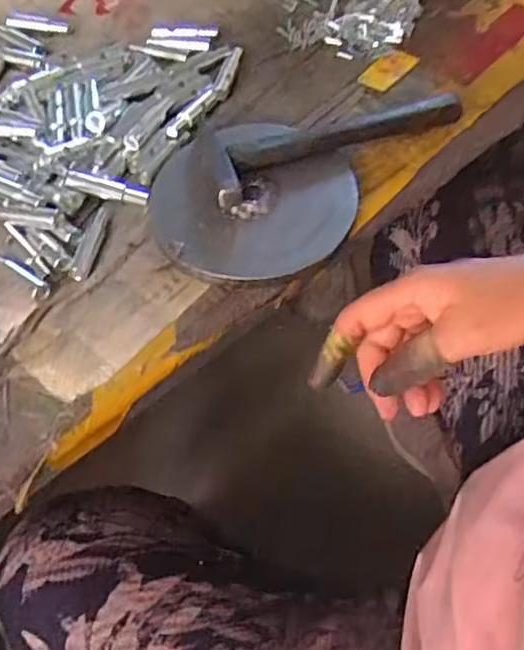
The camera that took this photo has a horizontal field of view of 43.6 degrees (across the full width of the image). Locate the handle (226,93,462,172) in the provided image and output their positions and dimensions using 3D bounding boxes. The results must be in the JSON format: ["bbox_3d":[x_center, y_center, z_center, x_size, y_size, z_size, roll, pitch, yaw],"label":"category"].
[{"bbox_3d":[0.056,-0.125,0.423,0.157,0.011,0.020,-16,61,-8],"label":"handle"}]

